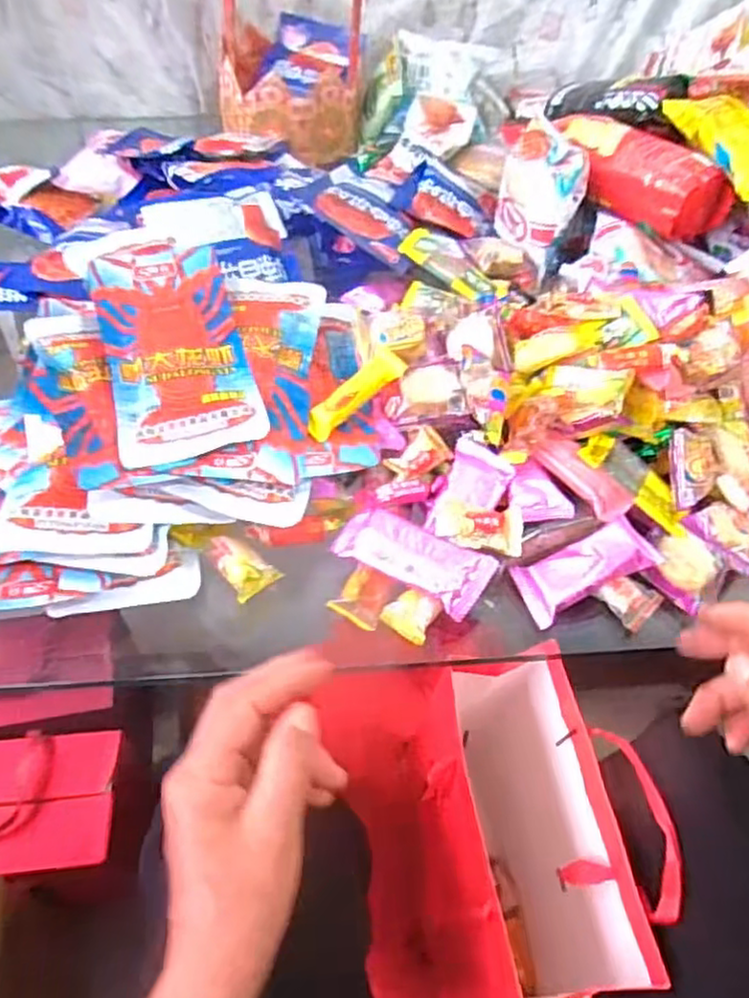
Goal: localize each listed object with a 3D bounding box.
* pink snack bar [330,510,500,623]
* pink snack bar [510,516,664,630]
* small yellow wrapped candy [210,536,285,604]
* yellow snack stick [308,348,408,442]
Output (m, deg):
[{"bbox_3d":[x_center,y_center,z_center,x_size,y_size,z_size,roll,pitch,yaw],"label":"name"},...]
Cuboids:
[{"bbox_3d":[0.025,0.037,0.443,0.100,0.018,0.043,28,78,16],"label":"pink snack bar"},{"bbox_3d":[0.138,0.046,0.441,0.087,0.011,0.041,-29,53,10],"label":"pink snack bar"},{"bbox_3d":[-0.089,0.043,0.456,0.031,0.013,0.048,-33,59,-23],"label":"small yellow wrapped candy"},{"bbox_3d":[-0.014,-0.076,0.486,0.086,0.011,0.022,-41,61,-8],"label":"yellow snack stick"}]

